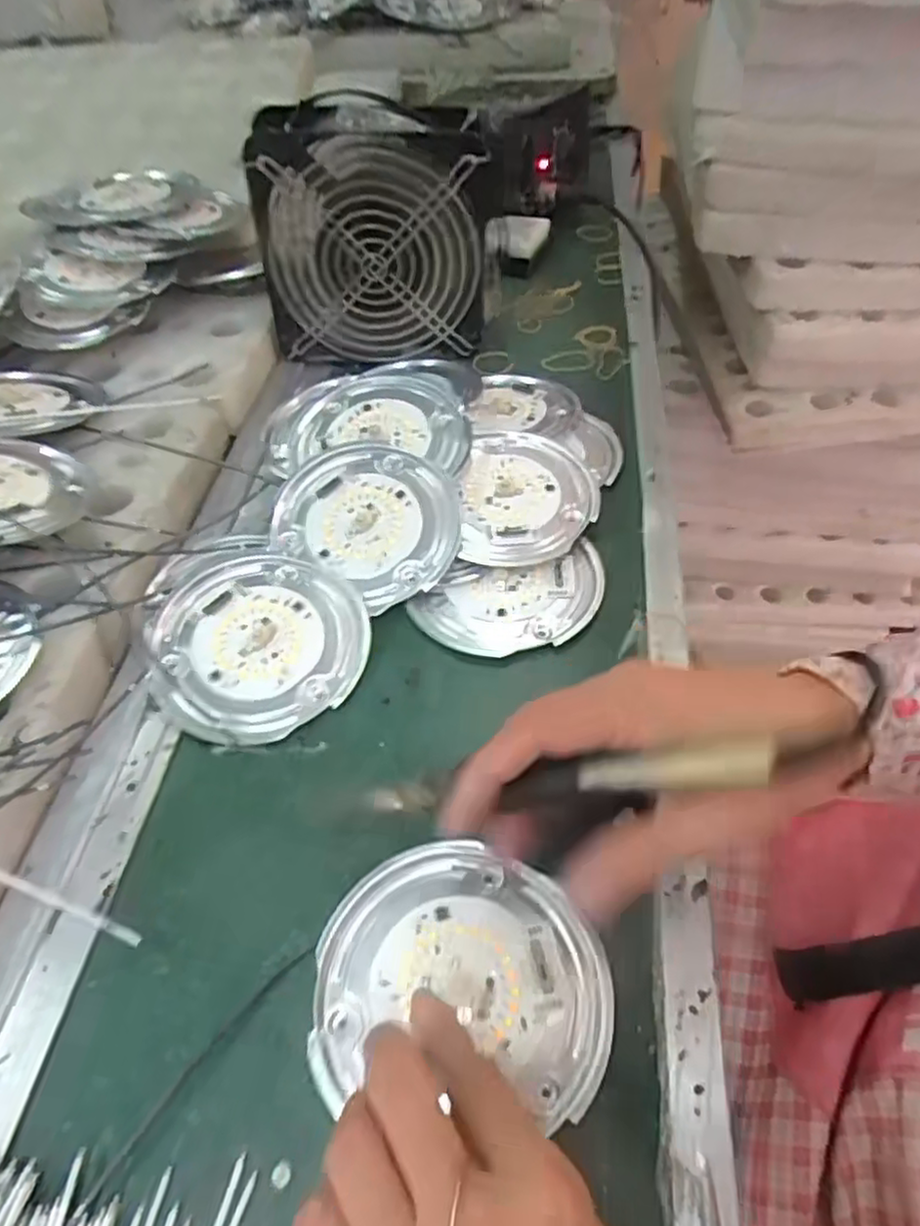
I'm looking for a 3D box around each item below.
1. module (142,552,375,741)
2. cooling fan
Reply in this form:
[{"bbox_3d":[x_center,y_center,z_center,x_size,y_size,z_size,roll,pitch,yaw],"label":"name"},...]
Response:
[{"bbox_3d":[-0.100,0.013,0.359,0.104,0.010,0.104,-18,53,-10],"label":"module"},{"bbox_3d":[-0.058,-0.259,0.492,0.156,0.147,0.058,-4,51,0],"label":"cooling fan"}]

